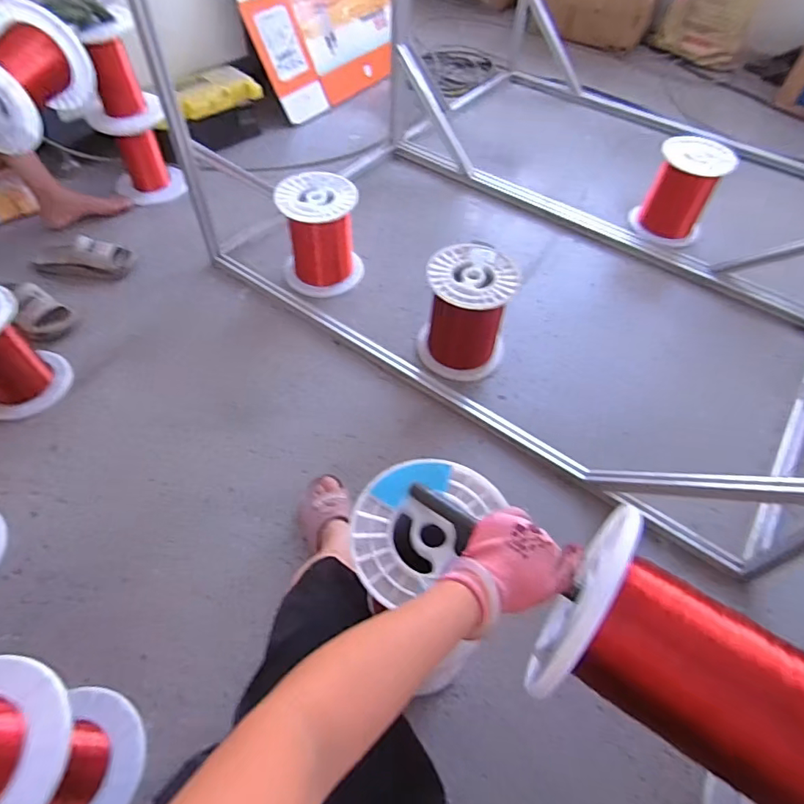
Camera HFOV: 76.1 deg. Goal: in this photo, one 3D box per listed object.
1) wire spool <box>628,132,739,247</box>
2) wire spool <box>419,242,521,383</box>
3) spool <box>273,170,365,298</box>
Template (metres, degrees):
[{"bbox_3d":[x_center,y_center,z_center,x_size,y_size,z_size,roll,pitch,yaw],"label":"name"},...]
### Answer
[{"bbox_3d":[0.813,-0.617,1.495,0.192,0.250,0.183,1,53,-2],"label":"wire spool"},{"bbox_3d":[0.150,-0.202,1.195,0.197,0.238,0.193,1,53,-2],"label":"wire spool"},{"bbox_3d":[-0.213,-0.438,1.348,0.202,0.236,0.206,-5,54,-7],"label":"spool"}]

